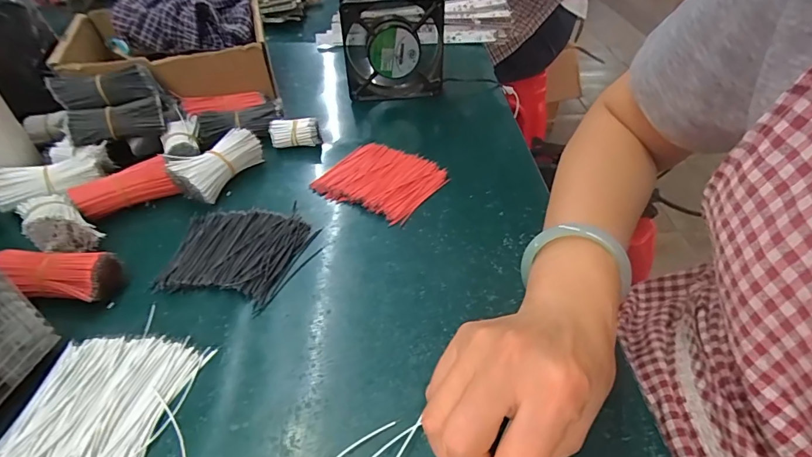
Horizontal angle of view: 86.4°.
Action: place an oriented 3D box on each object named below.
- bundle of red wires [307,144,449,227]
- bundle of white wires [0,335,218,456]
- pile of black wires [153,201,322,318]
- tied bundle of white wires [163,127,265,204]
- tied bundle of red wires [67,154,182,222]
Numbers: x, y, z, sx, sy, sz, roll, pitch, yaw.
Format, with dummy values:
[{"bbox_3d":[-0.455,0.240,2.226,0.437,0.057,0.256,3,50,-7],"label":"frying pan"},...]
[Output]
[{"bbox_3d":[-0.026,-0.051,0.432,0.109,0.013,0.091,22,47,24],"label":"bundle of red wires"},{"bbox_3d":[-0.191,0.105,0.265,0.097,0.014,0.097,7,43,9],"label":"bundle of white wires"},{"bbox_3d":[-0.140,0.017,0.363,0.114,0.009,0.103,11,43,13],"label":"pile of black wires"},{"bbox_3d":[-0.190,-0.066,0.432,0.050,0.036,0.086,18,45,20],"label":"tied bundle of white wires"},{"bbox_3d":[-0.260,-0.035,0.404,0.080,0.034,0.029,-26,48,-25],"label":"tied bundle of red wires"}]

